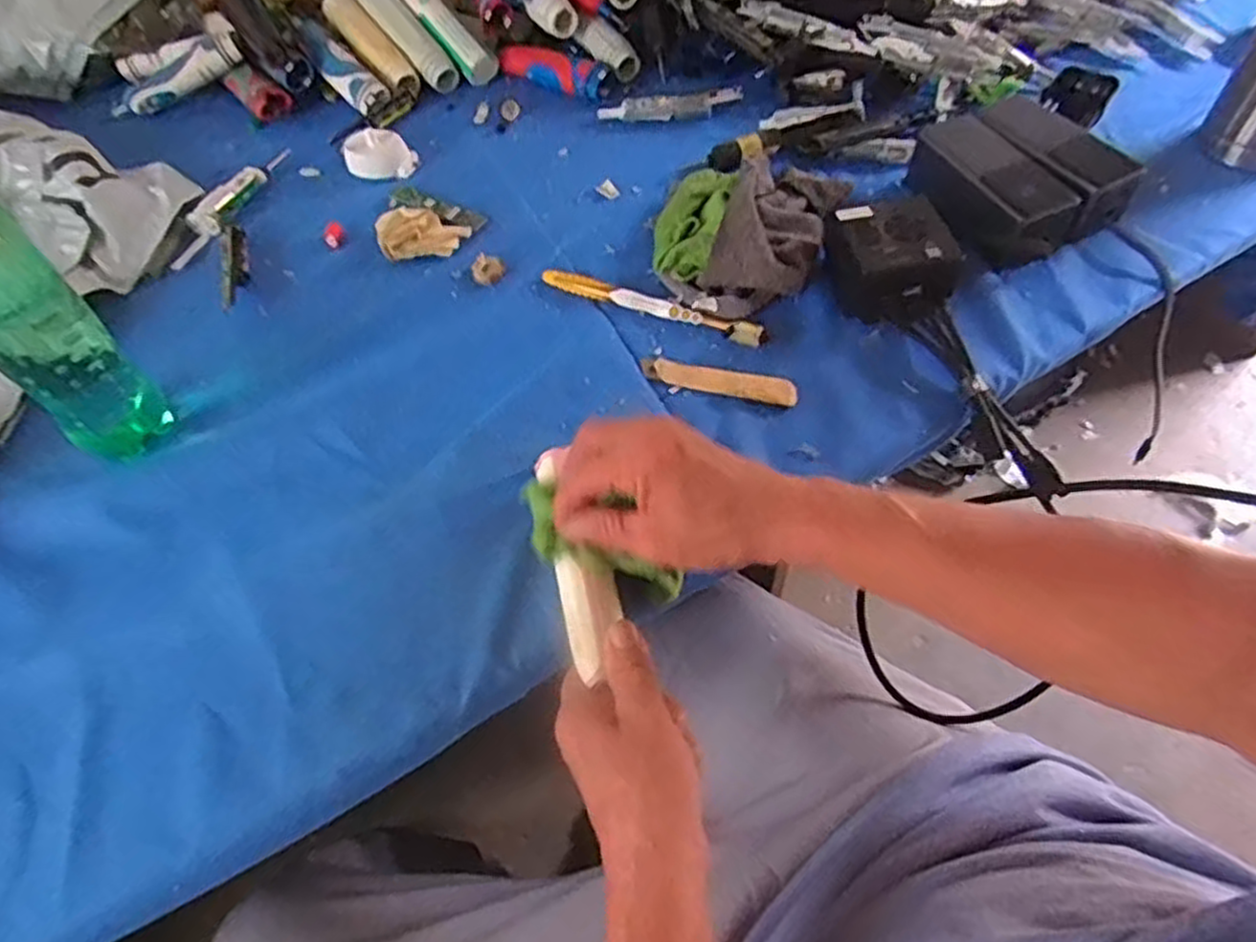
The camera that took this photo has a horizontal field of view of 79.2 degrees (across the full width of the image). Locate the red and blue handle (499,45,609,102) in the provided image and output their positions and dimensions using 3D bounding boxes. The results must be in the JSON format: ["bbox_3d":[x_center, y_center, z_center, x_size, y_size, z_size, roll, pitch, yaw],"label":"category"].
[{"bbox_3d":[-0.076,-0.396,0.744,0.119,0.027,0.028,26,62,20],"label":"red and blue handle"}]

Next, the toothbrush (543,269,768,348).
[{"bbox_3d":[0.017,-0.124,0.562,0.178,0.014,0.016,22,60,17],"label":"toothbrush"}]

